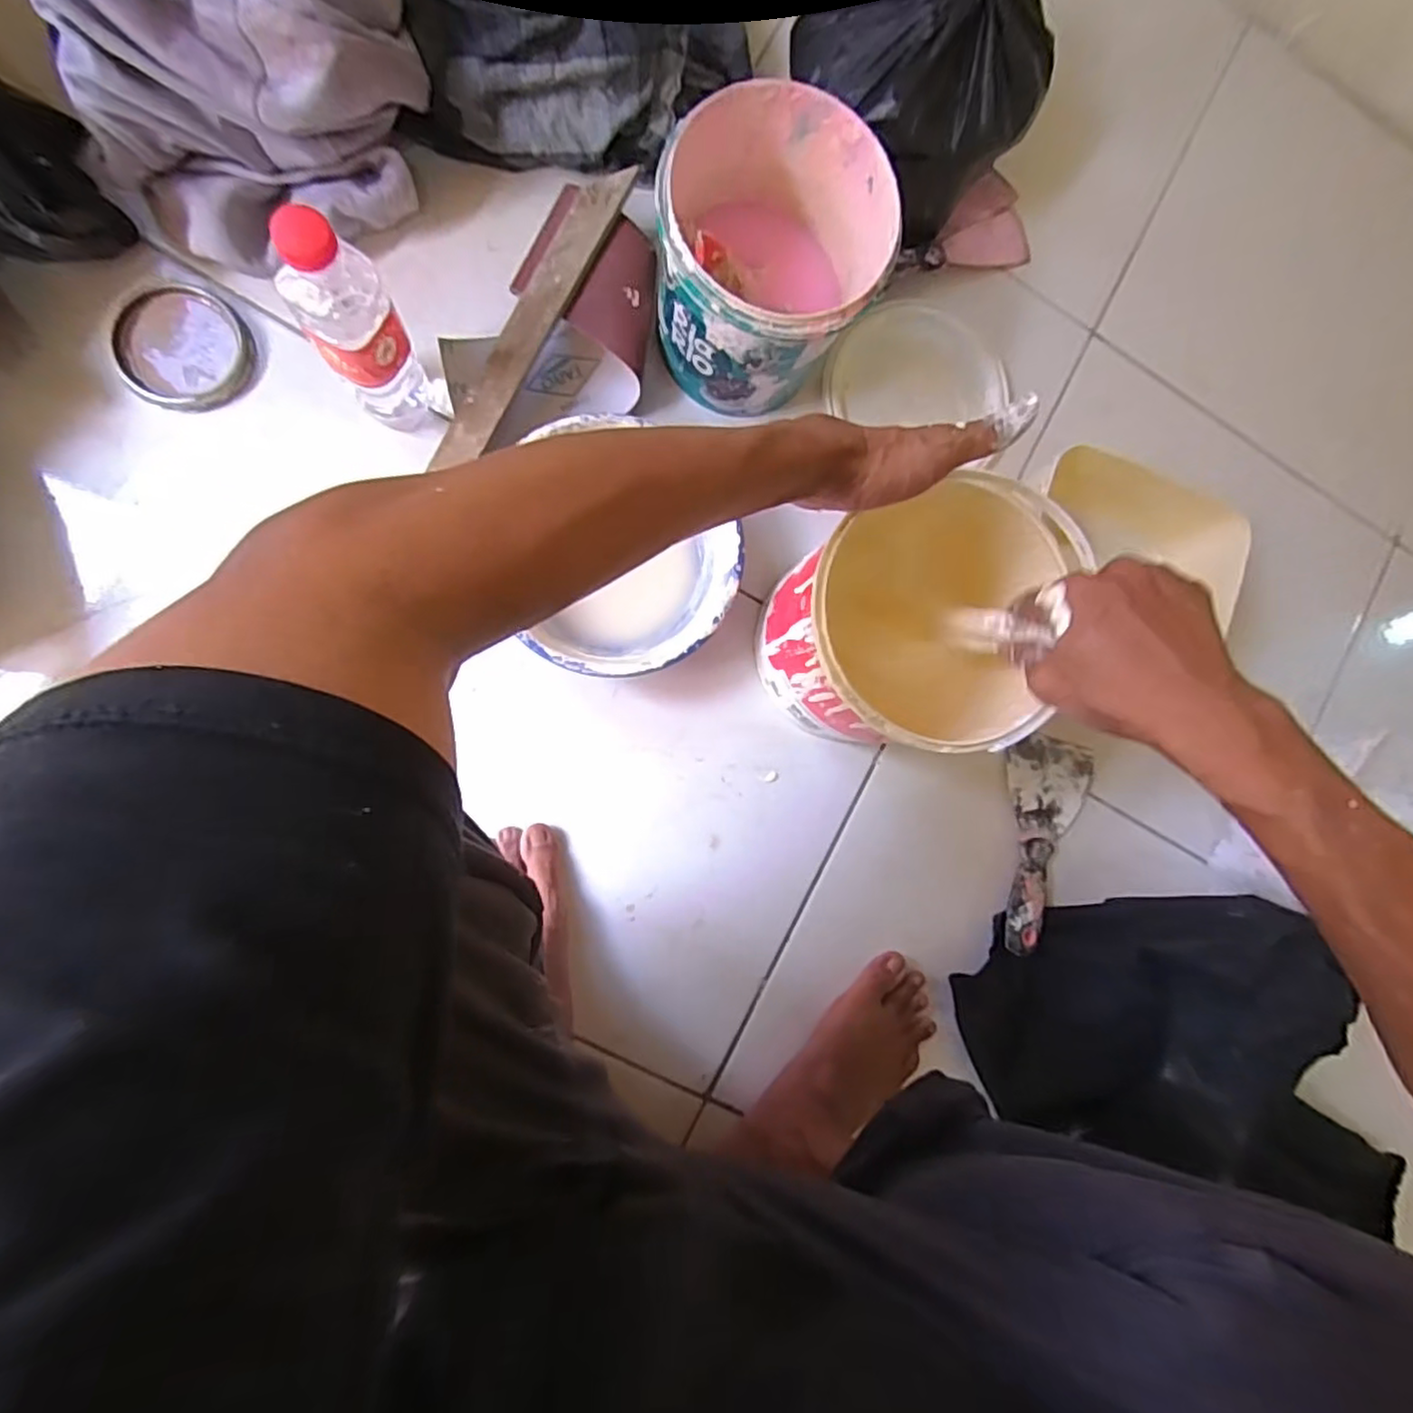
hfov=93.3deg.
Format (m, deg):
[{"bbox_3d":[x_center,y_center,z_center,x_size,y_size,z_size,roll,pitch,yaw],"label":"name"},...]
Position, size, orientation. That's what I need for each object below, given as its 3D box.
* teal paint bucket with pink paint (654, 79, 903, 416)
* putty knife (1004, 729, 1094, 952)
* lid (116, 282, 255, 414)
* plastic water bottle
[{"bbox_3d":[0.040,-0.334,0.518,0.152,0.158,0.161,0,88,-10],"label":"teal paint bucket with pink paint"},{"bbox_3d":[0.313,0.126,0.614,0.087,0.026,0.194,13,86,-9],"label":"putty knife"},{"bbox_3d":[-0.417,-0.285,0.530,0.090,0.014,0.094,0,88,-10],"label":"lid"},{"bbox_3d":[-0.239,-0.257,0.462,0.057,0.185,0.056,0,88,-10],"label":"plastic water bottle"}]

